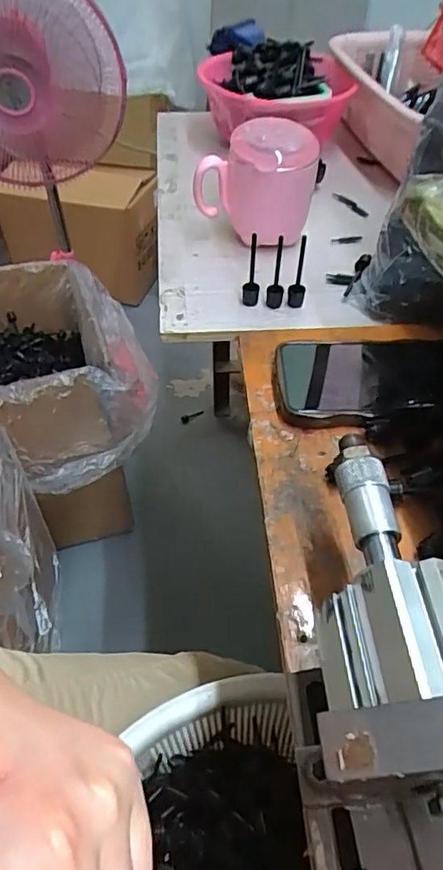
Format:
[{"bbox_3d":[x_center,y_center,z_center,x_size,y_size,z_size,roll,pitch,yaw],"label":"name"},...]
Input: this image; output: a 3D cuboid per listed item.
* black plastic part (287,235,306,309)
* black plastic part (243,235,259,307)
[{"bbox_3d":[0.065,-0.137,0.458,0.014,0.063,0.014,9,50,7],"label":"black plastic part"},{"bbox_3d":[0.026,-0.138,0.459,0.014,0.062,0.012,2,49,0],"label":"black plastic part"}]

